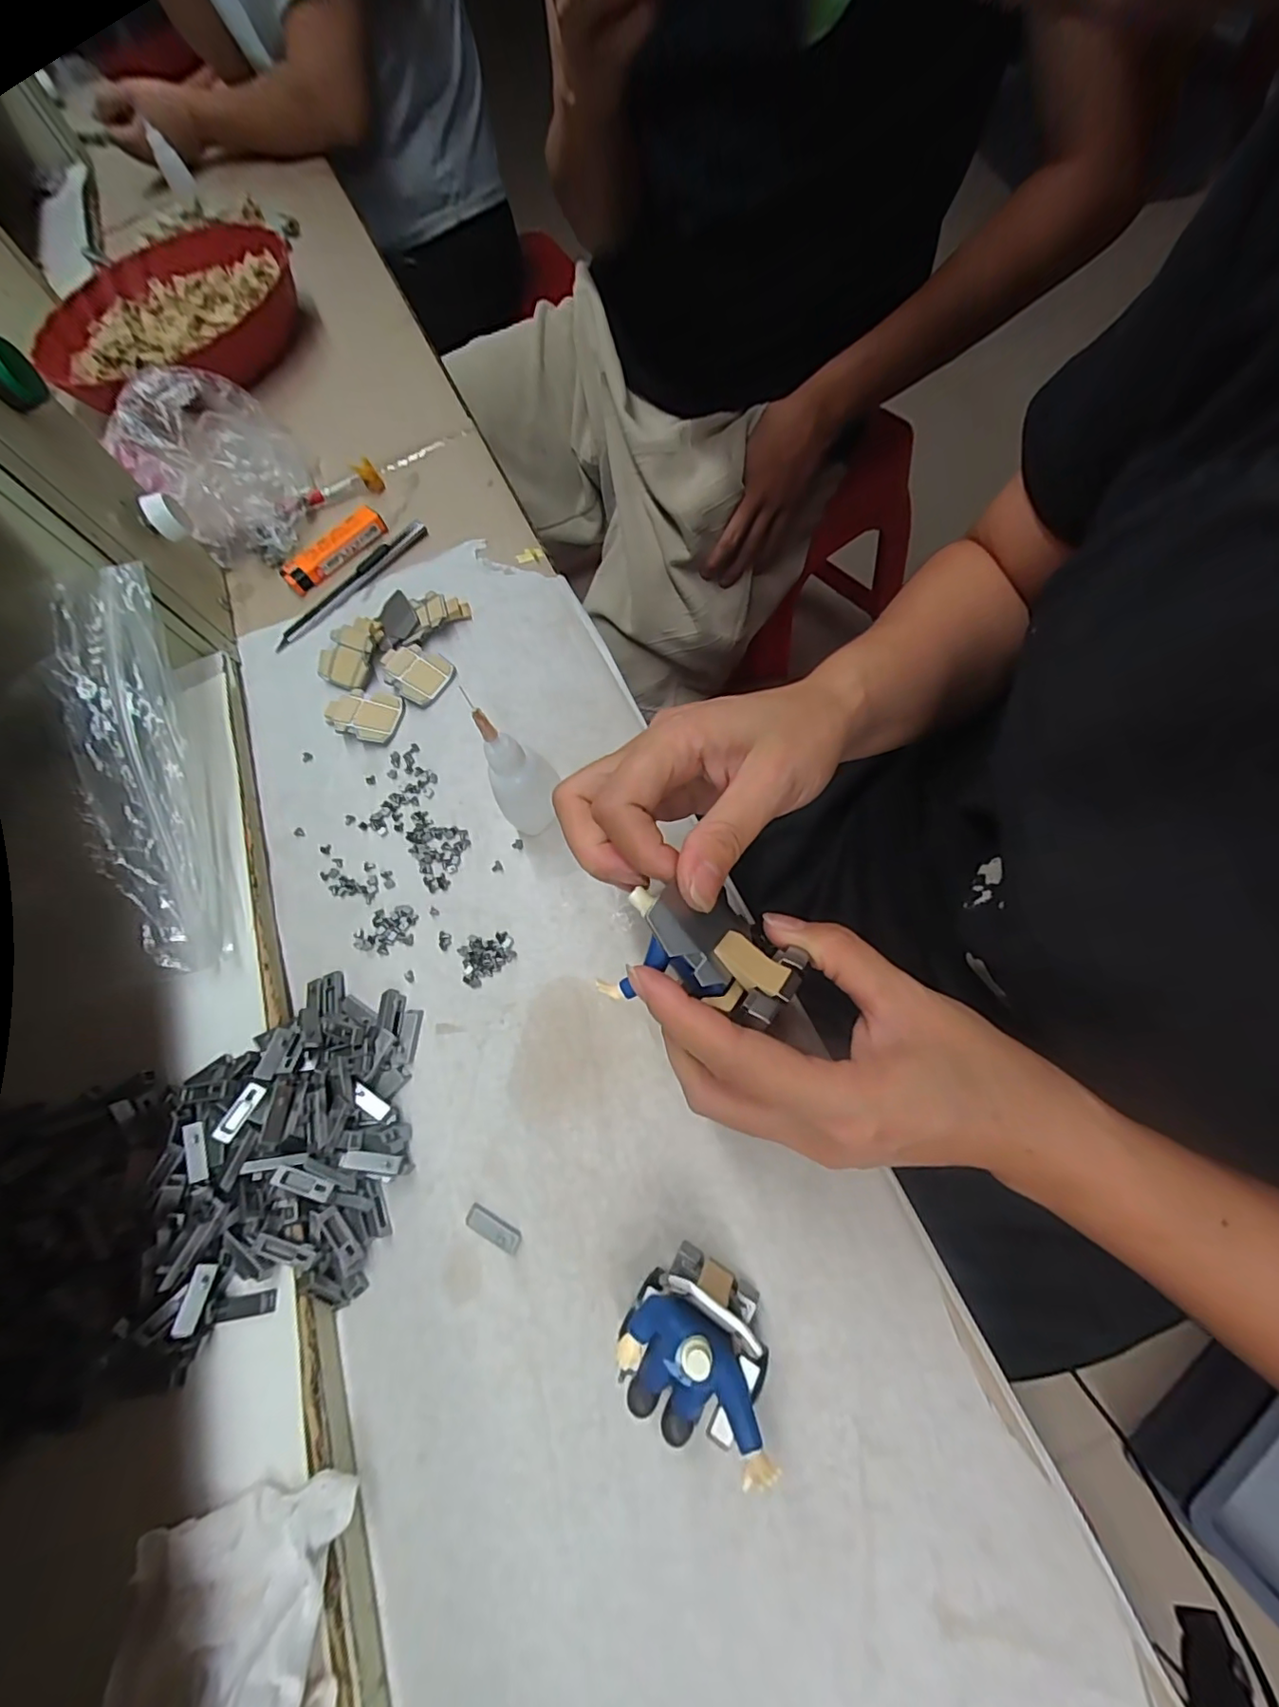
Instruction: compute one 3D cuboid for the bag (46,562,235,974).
[{"bbox_3d":[-0.248,-0.048,0.286,0.046,0.079,0.202,-17,65,-5],"label":"bag"}]

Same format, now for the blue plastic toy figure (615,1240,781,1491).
[{"bbox_3d":[0.018,0.165,0.187,0.049,0.061,0.049,-3,67,8],"label":"blue plastic toy figure"}]

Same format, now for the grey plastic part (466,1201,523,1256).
[{"bbox_3d":[-0.061,0.156,0.241,0.025,0.007,0.009,21,72,17],"label":"grey plastic part"}]

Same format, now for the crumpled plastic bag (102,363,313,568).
[{"bbox_3d":[-0.290,-0.269,0.398,0.100,0.073,0.109,-33,67,-5],"label":"crumpled plastic bag"}]

